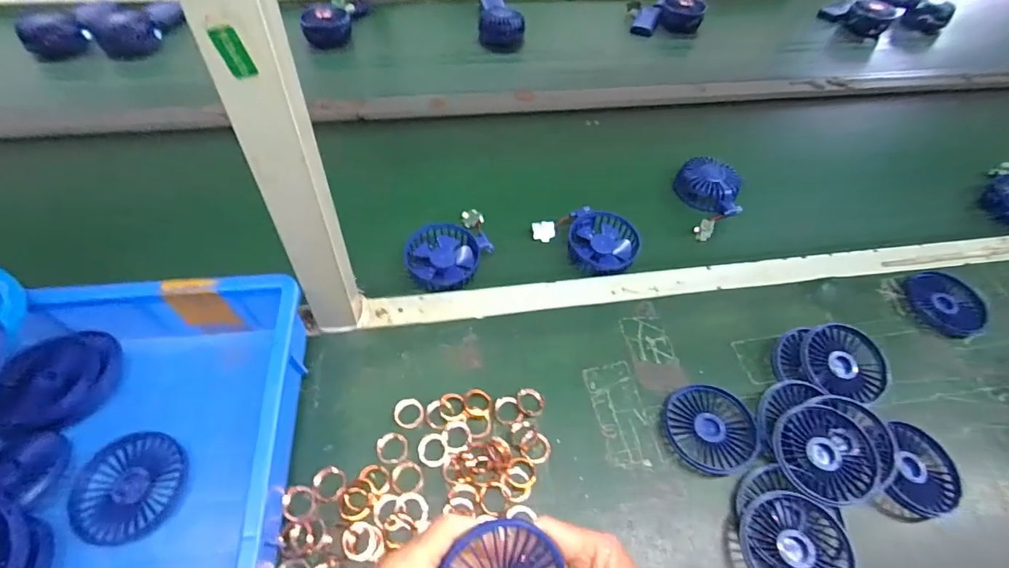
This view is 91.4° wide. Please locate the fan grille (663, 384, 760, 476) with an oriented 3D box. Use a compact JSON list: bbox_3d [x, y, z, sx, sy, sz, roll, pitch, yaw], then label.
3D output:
[{"bbox_3d":[0.201,0.142,0.483,0.085,0.018,0.082,2,54,-3],"label":"fan grille"}]

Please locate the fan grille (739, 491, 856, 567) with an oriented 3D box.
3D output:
[{"bbox_3d":[0.247,0.226,0.420,0.083,0.023,0.086,2,54,-3],"label":"fan grille"}]

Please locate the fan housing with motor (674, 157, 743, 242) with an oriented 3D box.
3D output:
[{"bbox_3d":[0.289,-0.123,0.687,0.074,0.037,0.137,1,54,-4],"label":"fan housing with motor"}]

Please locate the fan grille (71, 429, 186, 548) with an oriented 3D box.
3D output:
[{"bbox_3d":[-0.313,0.171,0.416,0.080,0.018,0.085,2,54,-3],"label":"fan grille"}]

